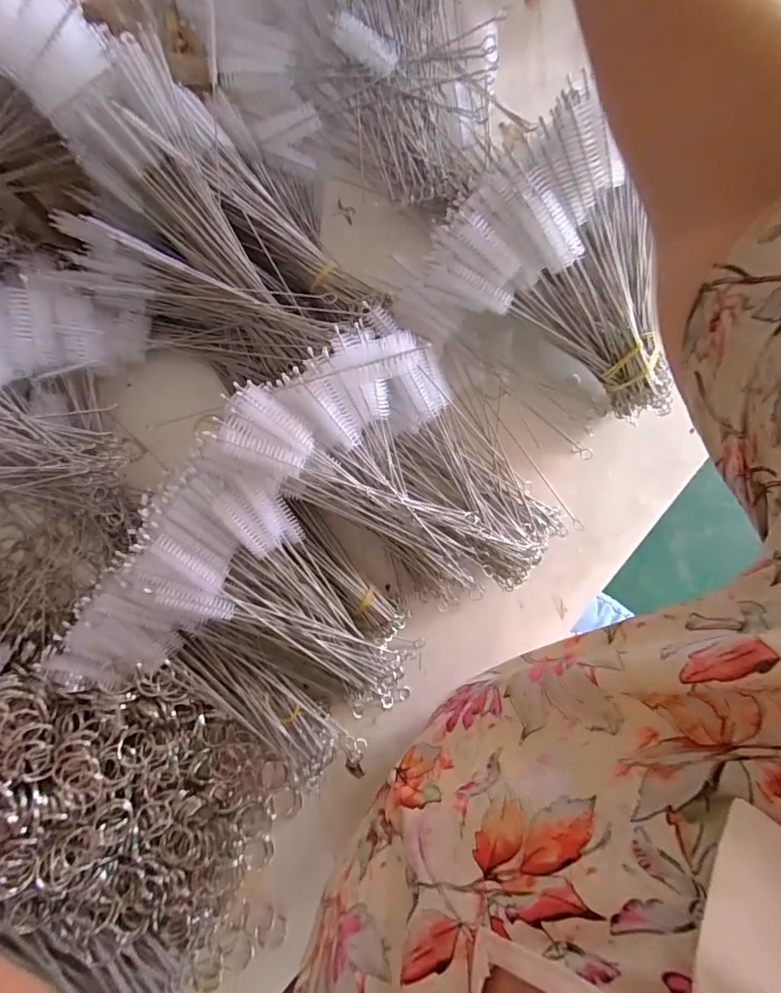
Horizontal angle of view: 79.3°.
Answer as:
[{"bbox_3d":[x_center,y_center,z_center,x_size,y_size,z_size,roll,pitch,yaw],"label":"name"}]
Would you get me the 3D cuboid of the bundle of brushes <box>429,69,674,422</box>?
[{"bbox_3d":[0.146,-0.167,0.347,0.218,0.055,0.131,26,110,-22],"label":"bundle of brushes"}]

